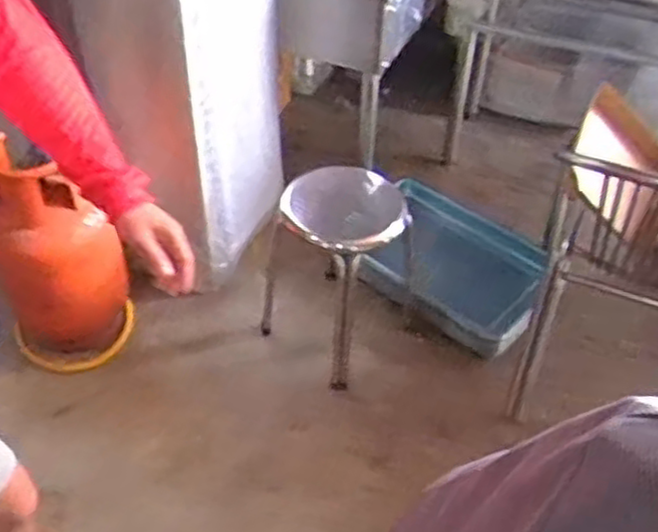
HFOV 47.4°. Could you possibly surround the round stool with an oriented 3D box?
[{"bbox_3d":[0.006,0.000,1.952,0.409,0.478,0.388,1,46,-1],"label":"round stool"}]

